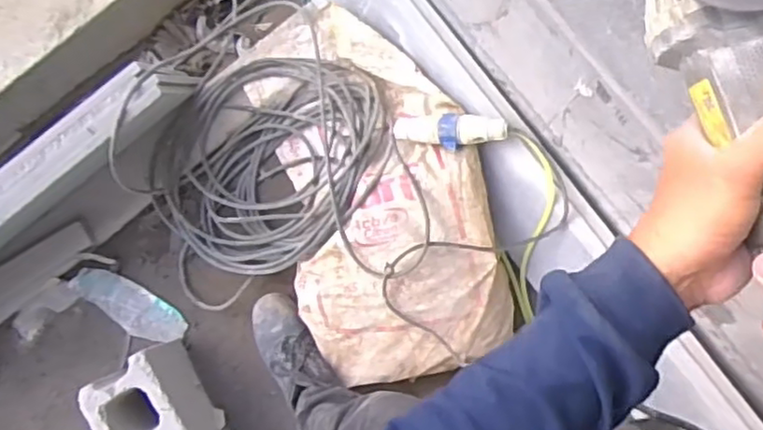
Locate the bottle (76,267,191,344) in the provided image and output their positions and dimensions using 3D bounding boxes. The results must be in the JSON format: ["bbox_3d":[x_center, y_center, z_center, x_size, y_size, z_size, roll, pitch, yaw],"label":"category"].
[{"bbox_3d":[-0.519,0.189,1.347,0.248,0.061,0.089,29,90,5],"label":"bottle"}]

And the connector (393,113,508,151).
[{"bbox_3d":[0.118,-0.144,1.131,0.205,0.043,0.060,4,103,31],"label":"connector"}]

